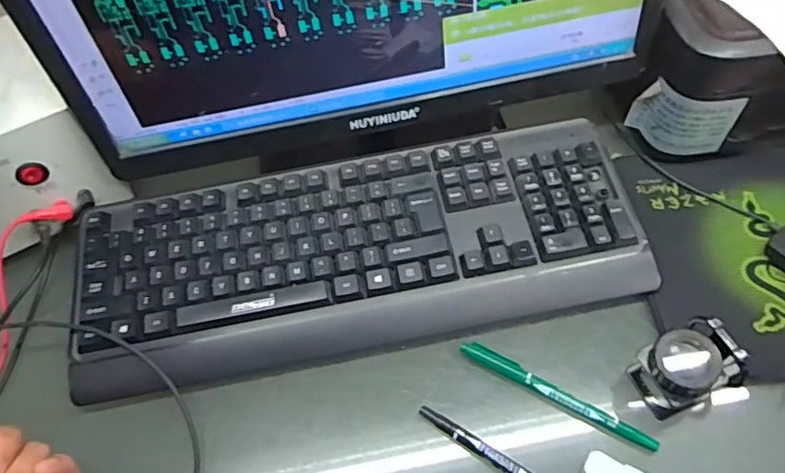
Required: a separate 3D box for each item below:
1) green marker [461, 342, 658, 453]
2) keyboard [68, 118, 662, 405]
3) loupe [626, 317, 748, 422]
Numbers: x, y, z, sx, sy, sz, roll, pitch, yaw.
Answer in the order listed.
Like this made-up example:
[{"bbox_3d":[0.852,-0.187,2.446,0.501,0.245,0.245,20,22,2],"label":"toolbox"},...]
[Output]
[{"bbox_3d":[0.111,0.108,0.382,0.135,0.012,0.013,26,62,20],"label":"green marker"},{"bbox_3d":[-0.027,0.011,0.437,0.423,0.041,0.154,-10,56,-1],"label":"keyboard"},{"bbox_3d":[0.187,0.084,0.361,0.051,0.054,0.045,-20,57,-8],"label":"loupe"}]

